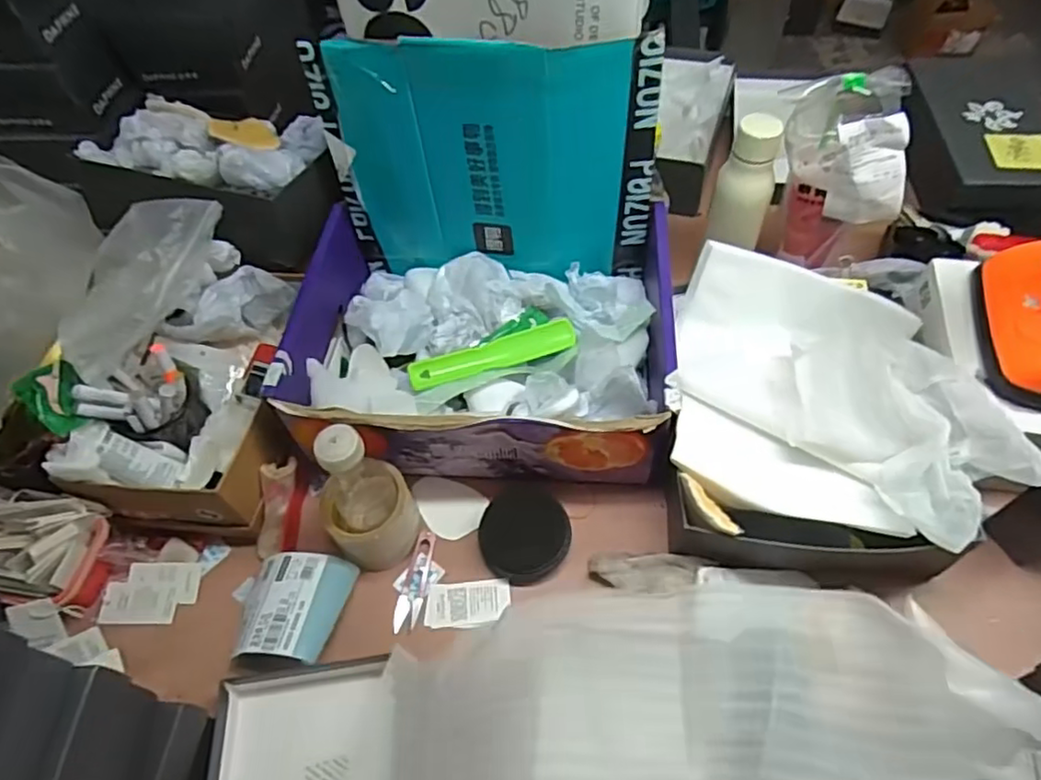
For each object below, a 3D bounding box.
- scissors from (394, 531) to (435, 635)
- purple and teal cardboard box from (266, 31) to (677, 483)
[{"bbox_3d":[-0.107,0.197,0.667,0.024,0.008,0.104,9,57,11],"label":"scissors"},{"bbox_3d":[-0.050,-0.119,0.653,0.390,0.296,0.311,4,56,8],"label":"purple and teal cardboard box"}]

